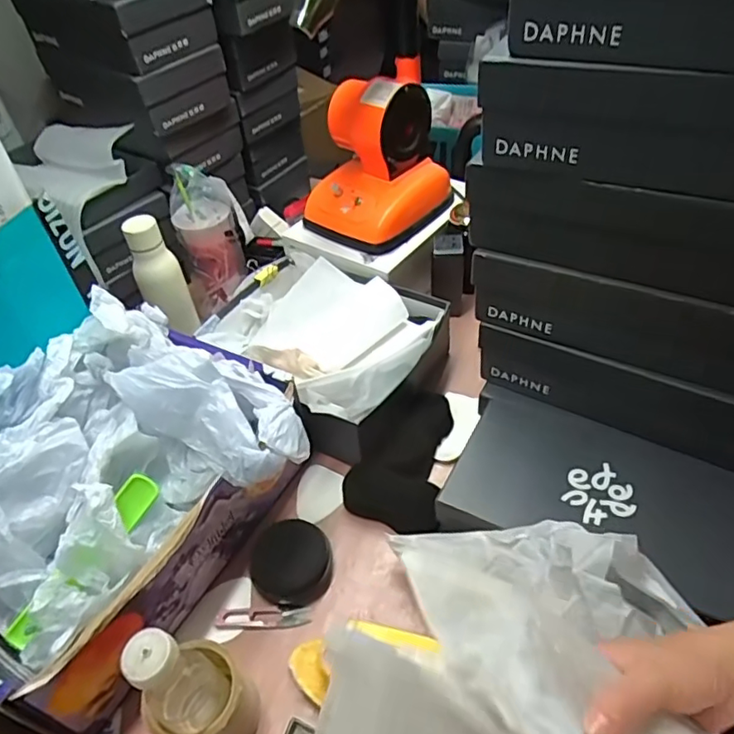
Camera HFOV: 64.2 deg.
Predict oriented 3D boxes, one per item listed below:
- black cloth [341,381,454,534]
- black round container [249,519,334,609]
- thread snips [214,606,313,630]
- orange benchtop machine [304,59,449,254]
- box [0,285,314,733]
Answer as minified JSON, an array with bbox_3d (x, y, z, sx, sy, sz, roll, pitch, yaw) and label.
[{"bbox_3d":[0.042,0.104,0.741,0.114,0.074,0.184,7,46,14],"label":"black cloth"},{"bbox_3d":[-0.086,0.221,0.663,0.091,0.040,0.086,-4,45,4],"label":"black round container"},{"bbox_3d":[-0.114,0.277,0.645,0.104,0.004,0.023,-3,45,4],"label":"thread snips"},{"bbox_3d":[0.015,-0.324,0.920,0.176,0.209,0.201,26,53,29],"label":"orange benchtop machine"},{"bbox_3d":[-0.277,0.127,0.632,0.284,0.218,0.380,31,56,32],"label":"box"}]

